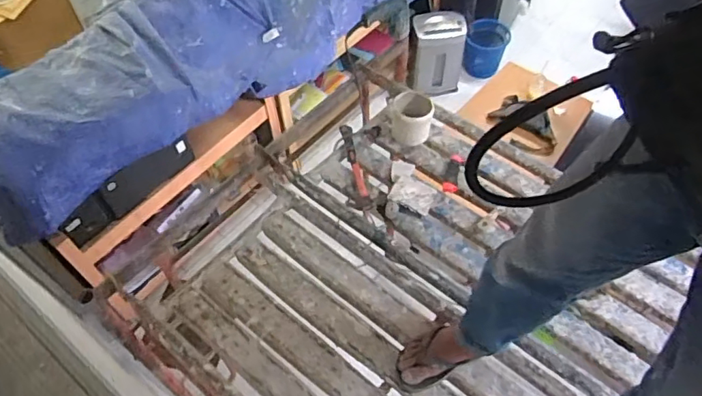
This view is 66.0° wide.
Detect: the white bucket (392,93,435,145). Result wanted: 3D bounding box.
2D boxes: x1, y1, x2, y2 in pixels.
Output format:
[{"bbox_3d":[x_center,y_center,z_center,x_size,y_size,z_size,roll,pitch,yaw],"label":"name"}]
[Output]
[{"bbox_3d":[0.170,-0.224,1.518,0.115,0.114,0.111,-1,57,1],"label":"white bucket"}]

